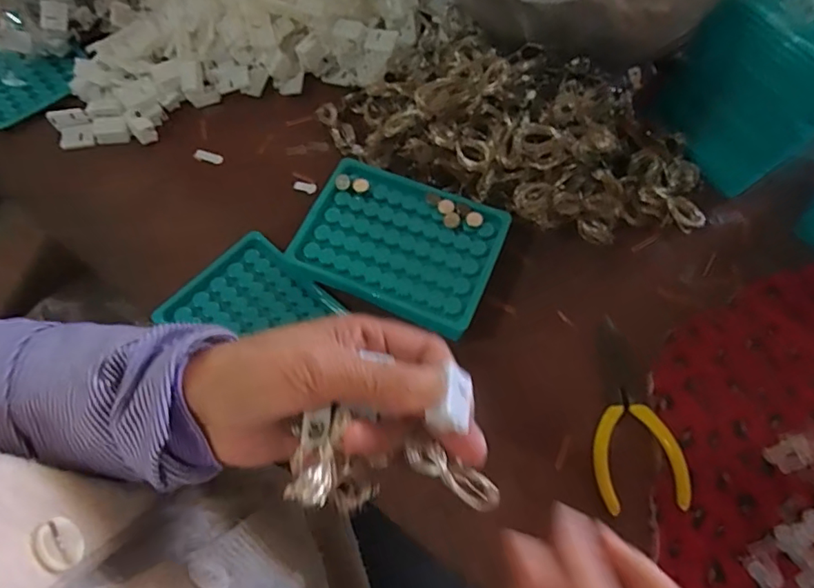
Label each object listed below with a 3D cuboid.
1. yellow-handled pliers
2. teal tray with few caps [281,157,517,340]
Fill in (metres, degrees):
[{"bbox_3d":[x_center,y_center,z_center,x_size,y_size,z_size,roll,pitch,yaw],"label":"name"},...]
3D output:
[{"bbox_3d":[0.141,0.072,0.338,0.051,0.007,0.117,1,66,2],"label":"yellow-handled pliers"},{"bbox_3d":[-0.007,-0.035,0.371,0.132,0.009,0.103,20,68,10],"label":"teal tray with few caps"}]

